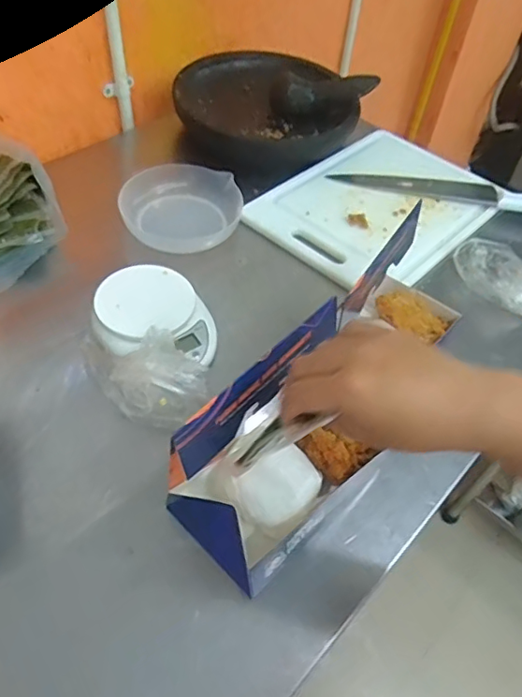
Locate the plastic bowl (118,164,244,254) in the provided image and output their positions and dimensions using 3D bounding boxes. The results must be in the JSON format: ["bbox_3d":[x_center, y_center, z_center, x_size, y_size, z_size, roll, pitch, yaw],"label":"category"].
[{"bbox_3d":[-0.104,-0.185,0.732,0.156,0.053,0.127,5,50,-2],"label":"plastic bowl"}]

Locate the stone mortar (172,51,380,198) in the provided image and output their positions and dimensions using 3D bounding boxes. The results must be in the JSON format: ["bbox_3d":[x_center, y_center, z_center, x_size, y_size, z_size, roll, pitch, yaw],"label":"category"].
[{"bbox_3d":[-0.001,-0.393,0.890,0.292,0.090,0.298,-26,58,-25],"label":"stone mortar"}]

